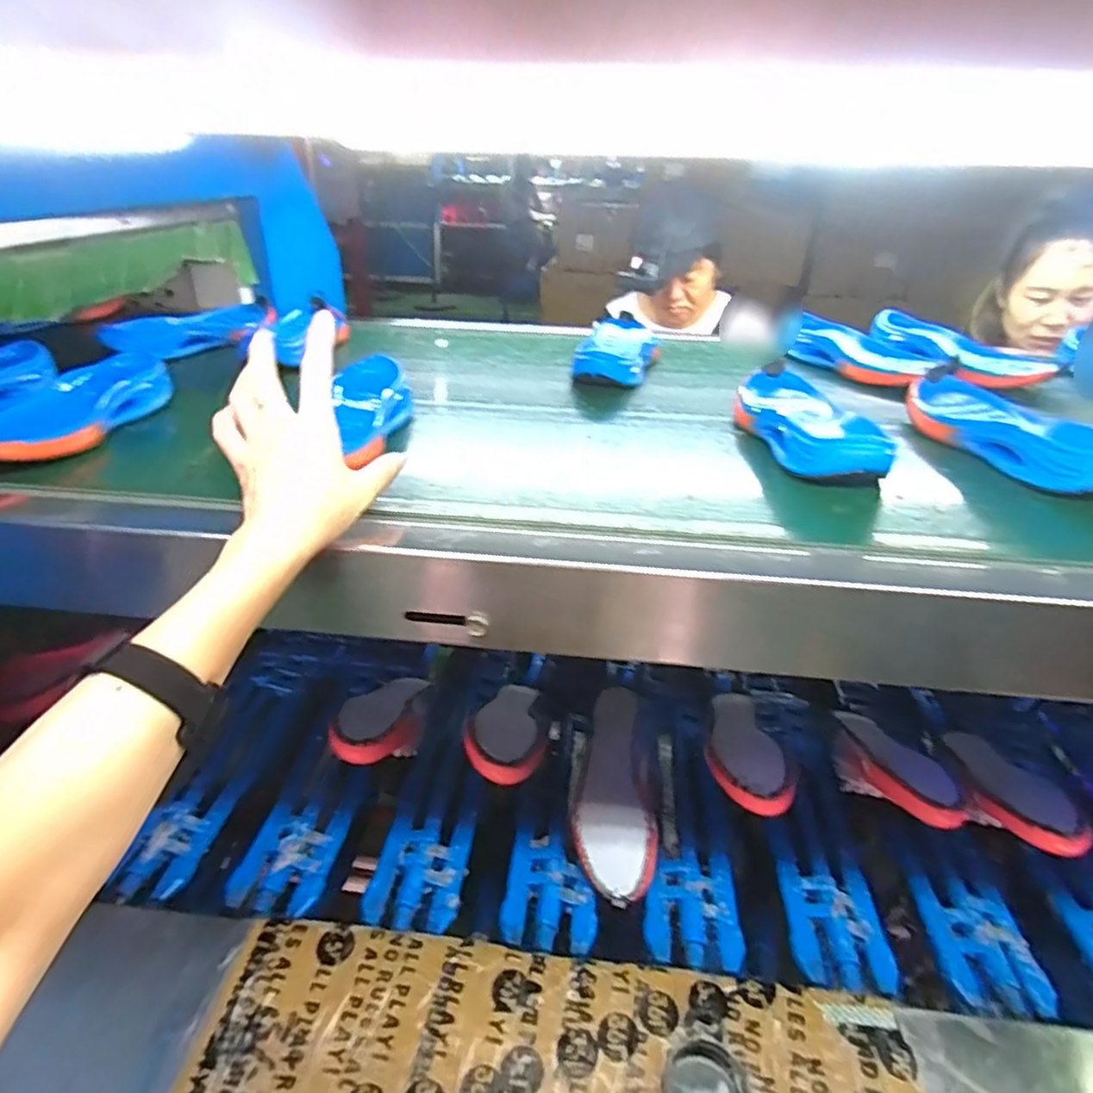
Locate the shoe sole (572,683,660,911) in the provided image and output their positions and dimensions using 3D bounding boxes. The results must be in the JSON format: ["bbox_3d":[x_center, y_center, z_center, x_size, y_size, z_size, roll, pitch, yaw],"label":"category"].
[{"bbox_3d":[0.075,0.264,0.740,0.079,0.023,0.224,3,52,1],"label":"shoe sole"}]

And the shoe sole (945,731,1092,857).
[{"bbox_3d":[0.488,0.254,0.725,0.066,0.030,0.219,5,12,6],"label":"shoe sole"}]

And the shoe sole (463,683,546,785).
[{"bbox_3d":[-0.043,0.199,0.761,0.083,0.024,0.205,3,12,2],"label":"shoe sole"}]

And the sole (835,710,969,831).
[{"bbox_3d":[0.368,0.231,0.739,0.068,0.033,0.232,3,11,1],"label":"sole"}]

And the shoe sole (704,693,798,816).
[{"bbox_3d":[0.217,0.216,0.756,0.077,0.027,0.220,4,16,3],"label":"shoe sole"}]

